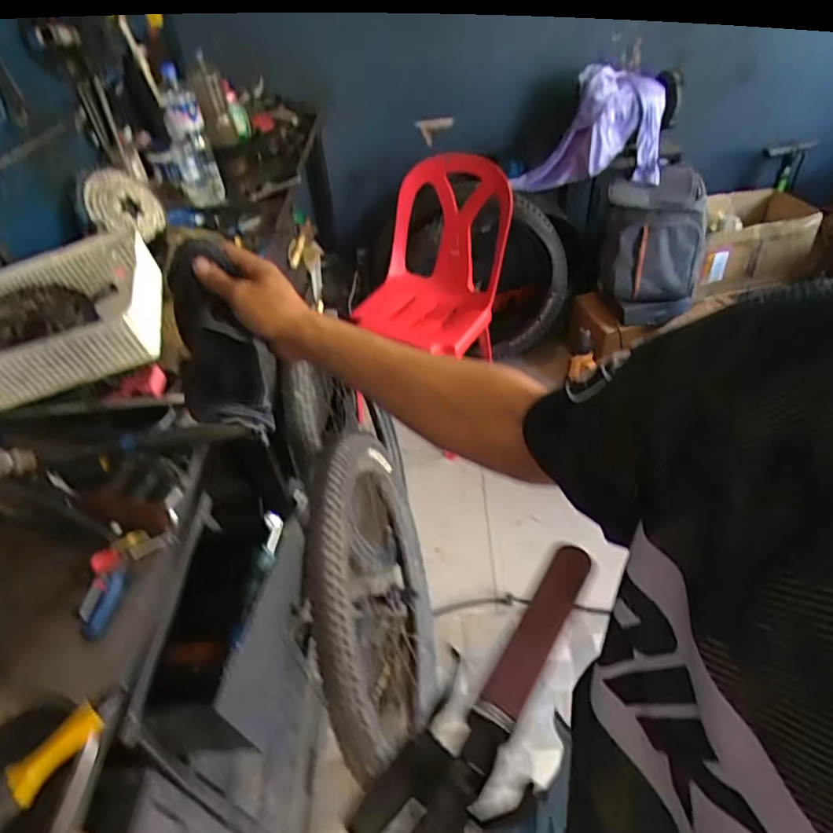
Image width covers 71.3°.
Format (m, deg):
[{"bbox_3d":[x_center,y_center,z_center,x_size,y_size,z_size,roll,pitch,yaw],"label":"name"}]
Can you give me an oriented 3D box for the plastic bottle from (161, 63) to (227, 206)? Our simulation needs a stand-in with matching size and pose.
[{"bbox_3d":[-0.576,-0.696,1.469,0.095,0.307,0.113,-21,45,-14],"label":"plastic bottle"}]

